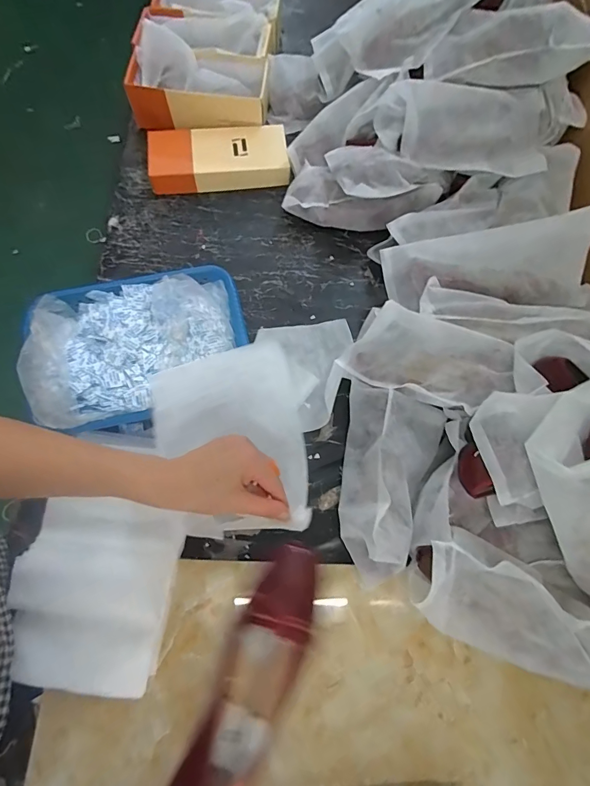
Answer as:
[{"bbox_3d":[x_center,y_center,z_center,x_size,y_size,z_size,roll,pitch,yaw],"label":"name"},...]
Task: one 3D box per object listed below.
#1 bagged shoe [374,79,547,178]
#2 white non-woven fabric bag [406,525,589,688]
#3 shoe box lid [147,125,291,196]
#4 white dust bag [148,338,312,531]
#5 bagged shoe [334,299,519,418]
[{"bbox_3d":[0.316,-0.486,0.728,0.321,0.098,0.139,-2,112,-8],"label":"bagged shoe"},{"bbox_3d":[0.271,0.275,0.491,0.272,0.124,0.120,29,73,8],"label":"white non-woven fabric bag"},{"bbox_3d":[-0.155,-0.486,0.804,0.275,0.039,0.140,-7,71,-4],"label":"shoe box lid"},{"bbox_3d":[-0.085,0.048,0.501,0.191,0.103,0.256,-14,72,-6],"label":"white dust bag"},{"bbox_3d":[0.198,-0.056,0.622,0.213,0.080,0.123,23,101,22],"label":"bagged shoe"}]

